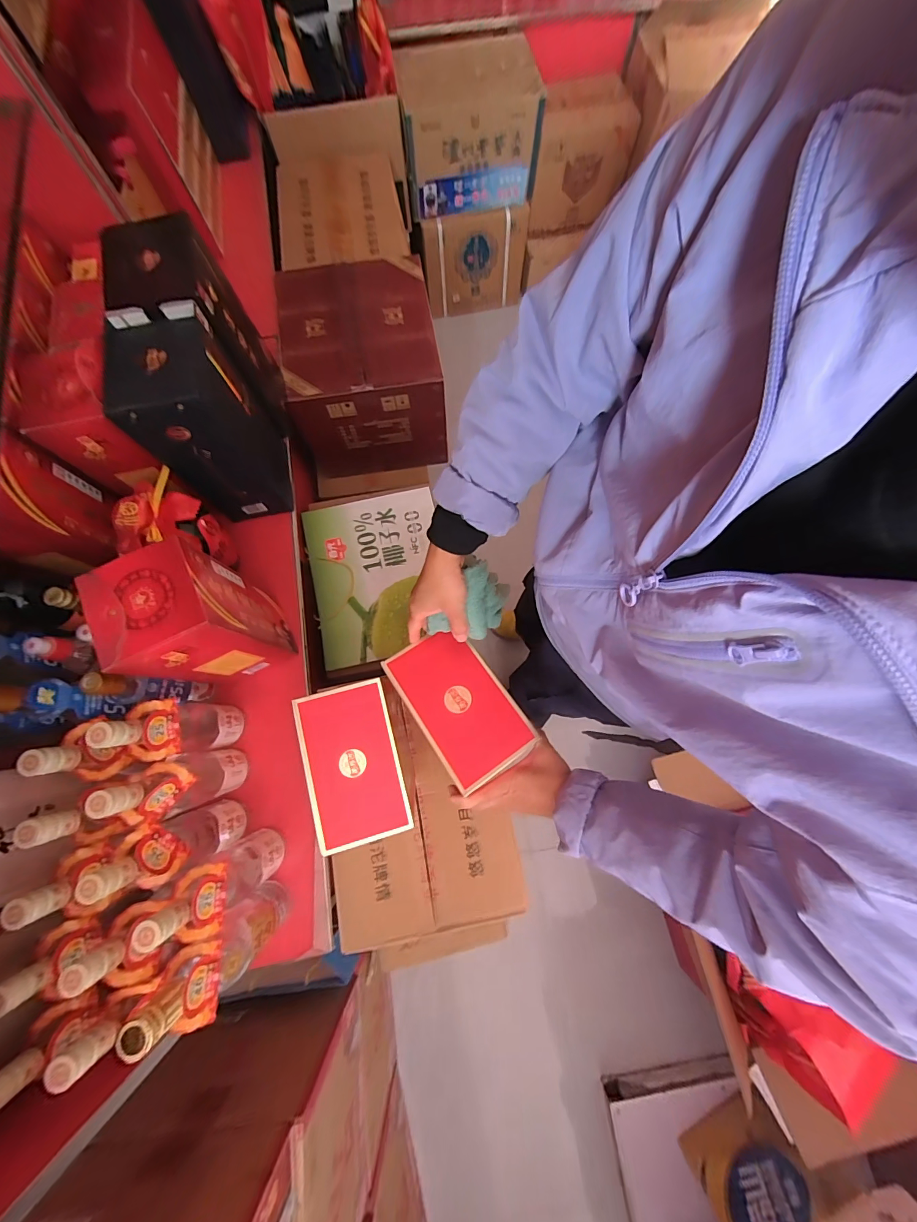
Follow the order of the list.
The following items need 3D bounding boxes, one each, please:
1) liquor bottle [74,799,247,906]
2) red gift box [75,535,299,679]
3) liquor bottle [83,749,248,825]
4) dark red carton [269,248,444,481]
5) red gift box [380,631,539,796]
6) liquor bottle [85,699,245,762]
[{"bbox_3d":[-0.374,0.309,0.518,0.067,0.235,0.073,-24,77,-6],"label":"liquor bottle"},{"bbox_3d":[-0.371,0.016,0.584,0.128,0.255,0.126,-28,78,-7],"label":"red gift box"},{"bbox_3d":[-0.382,0.236,0.541,0.064,0.244,0.071,-14,77,-3],"label":"liquor bottle"},{"bbox_3d":[-0.233,-0.598,1.040,0.351,0.311,0.340,-9,76,-2],"label":"dark red carton"},{"bbox_3d":[-0.002,0.109,0.480,0.106,0.031,0.181,-35,79,-8],"label":"red gift box"},{"bbox_3d":[-0.395,0.166,0.562,0.058,0.250,0.072,2,76,1],"label":"liquor bottle"}]

